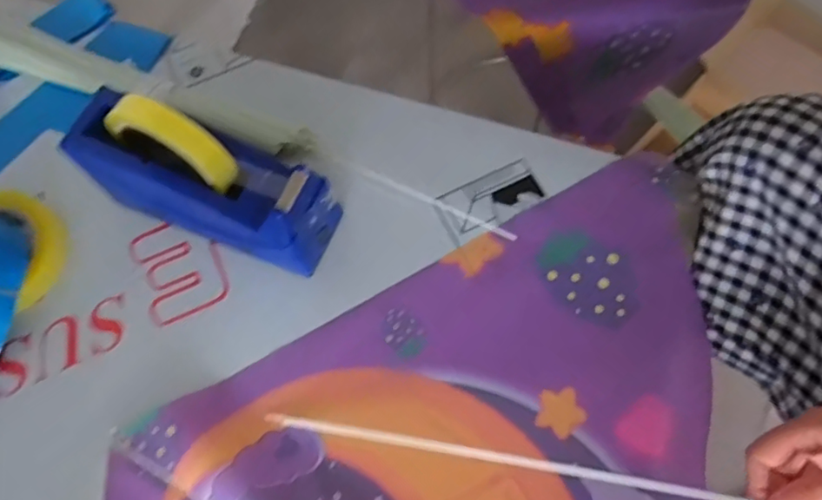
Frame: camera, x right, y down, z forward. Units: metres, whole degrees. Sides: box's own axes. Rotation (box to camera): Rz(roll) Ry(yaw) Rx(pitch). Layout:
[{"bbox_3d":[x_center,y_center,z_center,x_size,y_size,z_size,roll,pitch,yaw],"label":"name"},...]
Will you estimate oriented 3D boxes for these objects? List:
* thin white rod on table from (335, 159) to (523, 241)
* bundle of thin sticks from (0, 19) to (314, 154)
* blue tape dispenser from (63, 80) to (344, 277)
[{"bbox_3d":[0.011,-0.047,0.513,0.176,0.004,0.009,24,74,12],"label":"thin white rod on table"},{"bbox_3d":[-0.276,-0.164,0.569,0.387,0.028,0.045,21,73,11],"label":"bundle of thin sticks"},{"bbox_3d":[-0.166,-0.059,0.464,0.201,0.128,0.074,21,70,11],"label":"blue tape dispenser"}]

